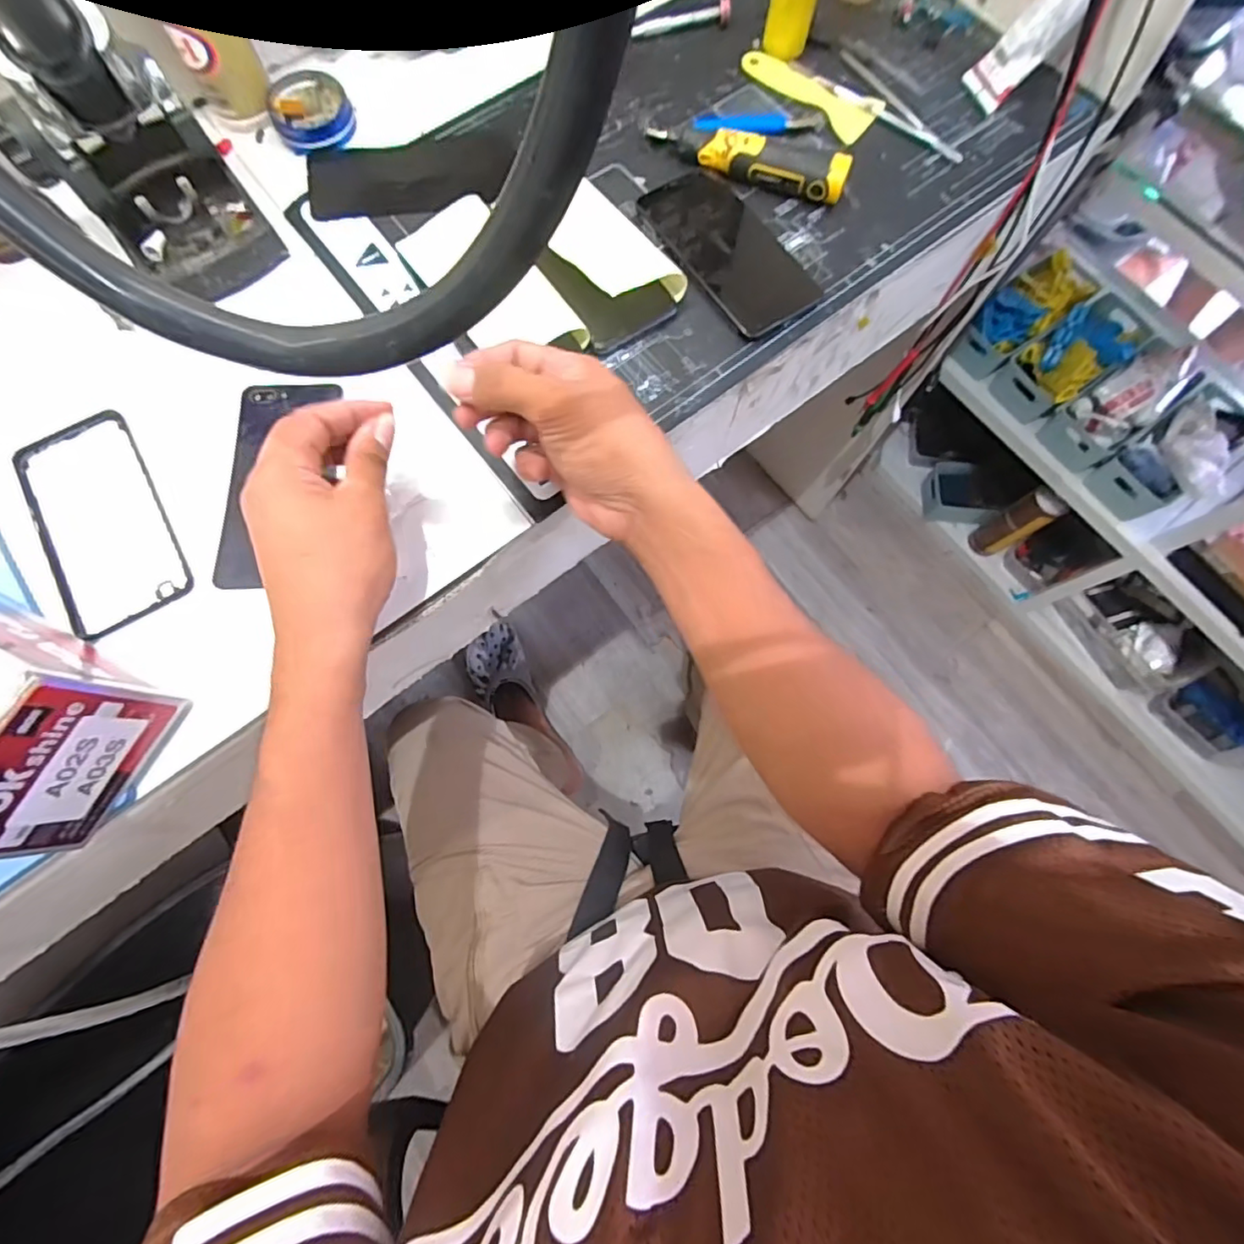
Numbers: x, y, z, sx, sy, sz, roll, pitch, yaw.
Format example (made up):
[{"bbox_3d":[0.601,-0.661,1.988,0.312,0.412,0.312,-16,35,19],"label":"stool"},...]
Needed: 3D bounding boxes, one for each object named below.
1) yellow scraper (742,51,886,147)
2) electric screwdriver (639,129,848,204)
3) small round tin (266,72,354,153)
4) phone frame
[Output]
[{"bbox_3d":[0.155,-0.441,0.469,0.121,0.008,0.044,42,79,9],"label":"yellow scraper"},{"bbox_3d":[0.094,-0.353,0.433,0.154,0.028,0.023,18,76,4],"label":"electric screwdriver"},{"bbox_3d":[-0.249,-0.410,0.454,0.062,0.017,0.060,0,76,-1],"label":"small round tin"},{"bbox_3d":[-0.347,-0.068,0.377,0.079,0.011,0.157,-29,78,-8],"label":"phone frame"}]

